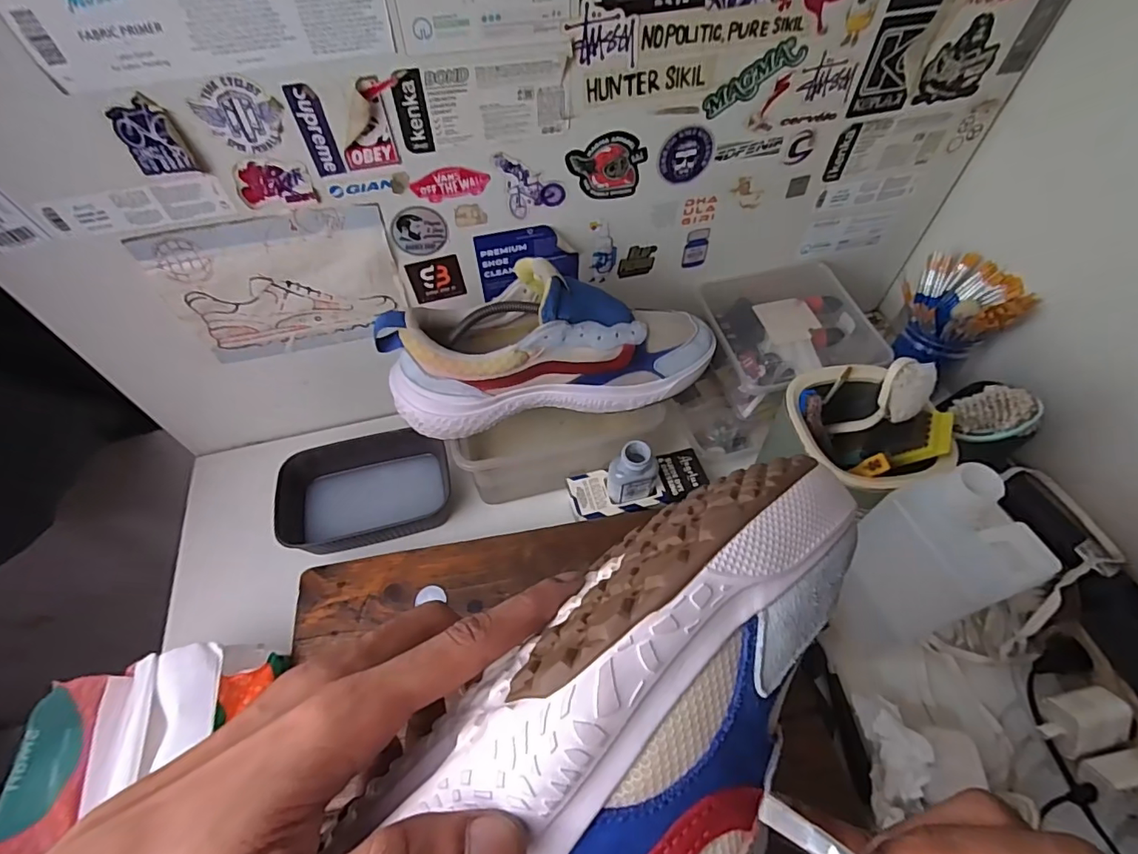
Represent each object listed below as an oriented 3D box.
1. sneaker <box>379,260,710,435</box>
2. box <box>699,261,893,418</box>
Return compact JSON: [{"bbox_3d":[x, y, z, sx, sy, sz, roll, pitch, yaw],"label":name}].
[{"bbox_3d":[-0.011,-0.080,0.465,0.295,0.118,0.092,-10,56,-7],"label":"sneaker"},{"bbox_3d":[0.237,-0.102,0.593,0.177,0.073,0.149,-14,56,-9],"label":"box"}]

